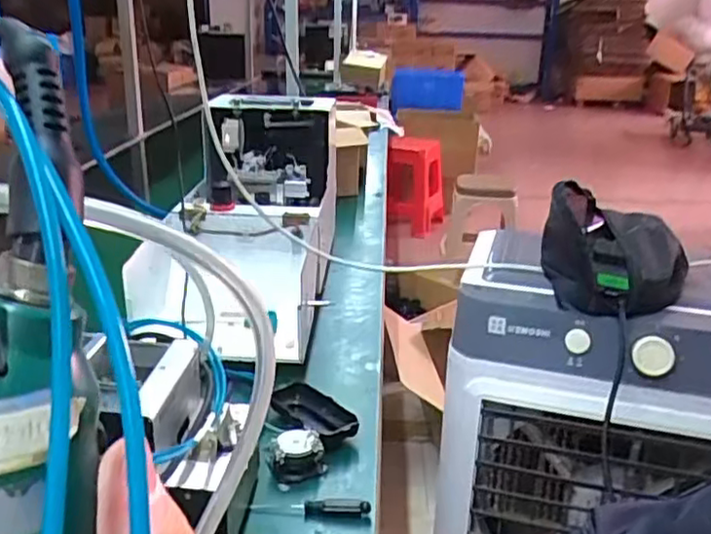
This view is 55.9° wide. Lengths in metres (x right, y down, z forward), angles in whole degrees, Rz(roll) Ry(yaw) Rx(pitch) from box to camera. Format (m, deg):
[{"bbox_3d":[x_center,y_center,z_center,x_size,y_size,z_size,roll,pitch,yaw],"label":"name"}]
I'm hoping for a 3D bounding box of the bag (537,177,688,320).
[{"bbox_3d":[0.303,-0.030,0.783,0.152,0.104,0.203,10,23,20],"label":"bag"}]

